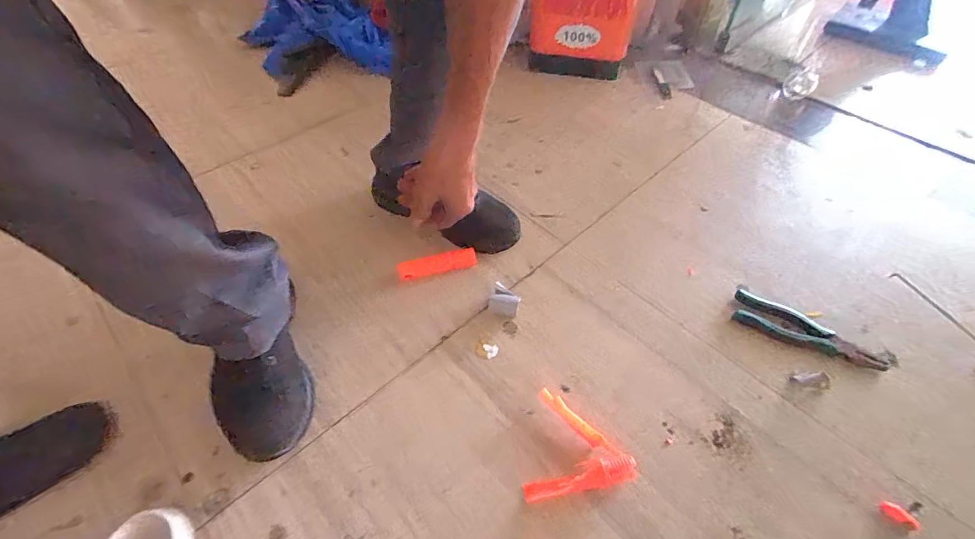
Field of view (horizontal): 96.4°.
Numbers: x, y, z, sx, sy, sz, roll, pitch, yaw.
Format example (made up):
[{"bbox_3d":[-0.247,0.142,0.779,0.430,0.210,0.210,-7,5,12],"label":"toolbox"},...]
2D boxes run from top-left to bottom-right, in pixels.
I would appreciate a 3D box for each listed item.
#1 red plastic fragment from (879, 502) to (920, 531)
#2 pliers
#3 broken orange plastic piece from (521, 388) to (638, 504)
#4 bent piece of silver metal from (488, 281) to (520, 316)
[{"bbox_3d":[0.443,0.265,0.470,0.036,0.008,0.018,33,56,24],"label":"red plastic fragment"},{"bbox_3d":[0.447,0.089,0.614,0.187,0.024,0.052,27,54,20],"label":"pliers"},{"bbox_3d":[0.095,0.197,0.512,0.121,0.023,0.117,-6,50,-6],"label":"broken orange plastic piece"},{"bbox_3d":[0.024,0.047,0.629,0.041,0.025,0.040,19,52,14],"label":"bent piece of silver metal"}]

